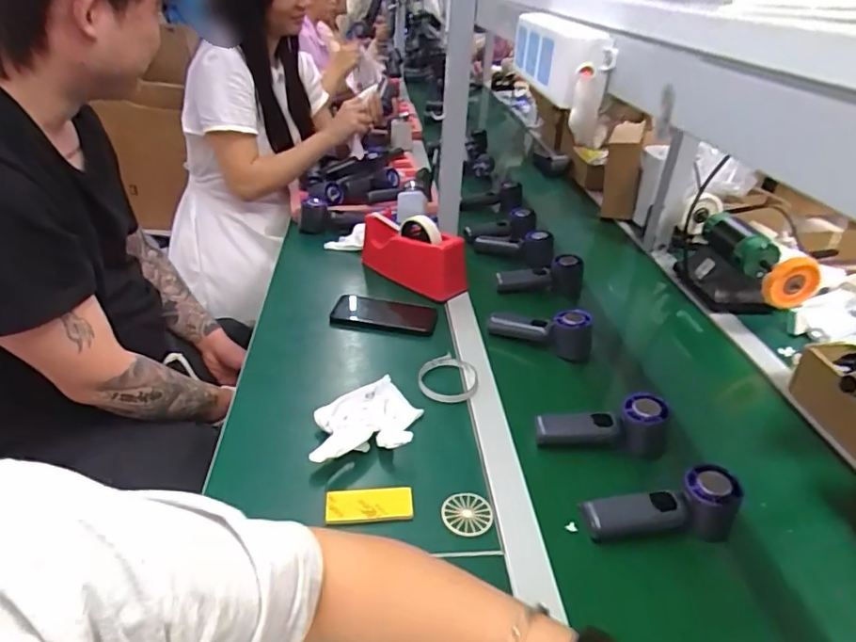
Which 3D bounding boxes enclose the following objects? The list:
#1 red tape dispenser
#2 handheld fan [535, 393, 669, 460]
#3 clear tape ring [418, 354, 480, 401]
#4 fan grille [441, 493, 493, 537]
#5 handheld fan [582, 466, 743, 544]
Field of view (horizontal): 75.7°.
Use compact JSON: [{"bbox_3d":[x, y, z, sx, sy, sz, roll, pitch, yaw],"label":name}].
[{"bbox_3d":[-0.029,-0.122,0.973,0.207,0.106,0.065,28,37,35],"label":"red tape dispenser"},{"bbox_3d":[0.207,0.131,0.664,0.147,0.069,0.043,-5,28,10],"label":"handheld fan"},{"bbox_3d":[0.029,0.076,0.746,0.079,0.017,0.090,8,30,7],"label":"clear tape ring"},{"bbox_3d":[0.040,0.198,0.565,0.050,0.006,0.050,8,30,7],"label":"fan grille"},{"bbox_3d":[0.239,0.199,0.565,0.157,0.071,0.047,-11,30,2],"label":"handheld fan"}]

